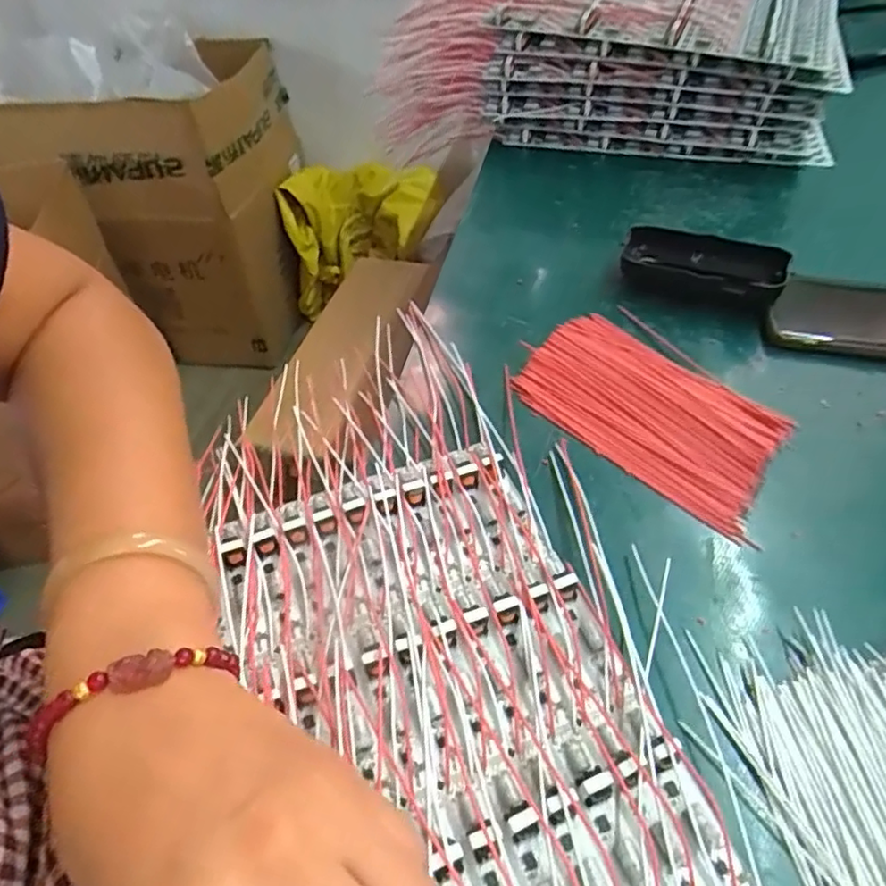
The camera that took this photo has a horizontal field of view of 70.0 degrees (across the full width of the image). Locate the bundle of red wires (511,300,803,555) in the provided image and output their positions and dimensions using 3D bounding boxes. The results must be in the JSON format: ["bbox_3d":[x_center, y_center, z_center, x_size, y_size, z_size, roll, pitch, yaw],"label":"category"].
[{"bbox_3d":[0.124,-0.025,0.364,0.102,0.014,0.151,-35,57,-25],"label":"bundle of red wires"}]

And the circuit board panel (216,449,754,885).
[{"bbox_3d":[-0.006,0.133,0.230,0.188,0.016,0.285,-18,51,-14],"label":"circuit board panel"}]

